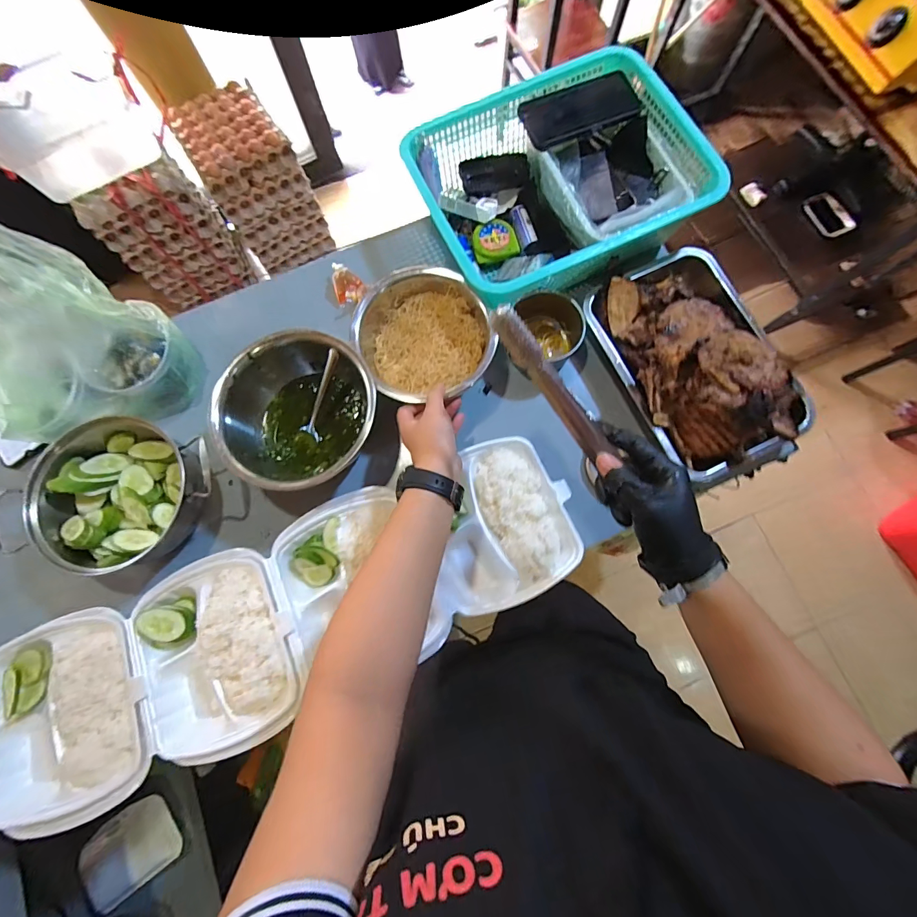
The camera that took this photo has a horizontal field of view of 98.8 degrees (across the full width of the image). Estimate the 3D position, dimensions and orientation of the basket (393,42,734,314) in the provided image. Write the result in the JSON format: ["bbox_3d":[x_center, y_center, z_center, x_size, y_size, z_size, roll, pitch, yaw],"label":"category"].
[{"bbox_3d":[0.135,-0.396,0.587,0.365,0.111,0.302,-23,78,-4],"label":"basket"}]

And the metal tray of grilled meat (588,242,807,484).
[{"bbox_3d":[0.328,-0.141,0.537,0.203,0.089,0.303,-25,79,-4],"label":"metal tray of grilled meat"}]

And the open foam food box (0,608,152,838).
[{"bbox_3d":[-0.572,0.342,0.476,0.386,0.071,0.230,-17,78,-2],"label":"open foam food box"}]

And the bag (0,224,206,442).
[{"bbox_3d":[-0.508,-0.138,0.494,0.237,0.268,0.147,-31,79,-5],"label":"bag"}]

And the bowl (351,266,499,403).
[{"bbox_3d":[-0.049,-0.177,0.553,0.180,0.075,0.199,-29,79,-5],"label":"bowl"}]

